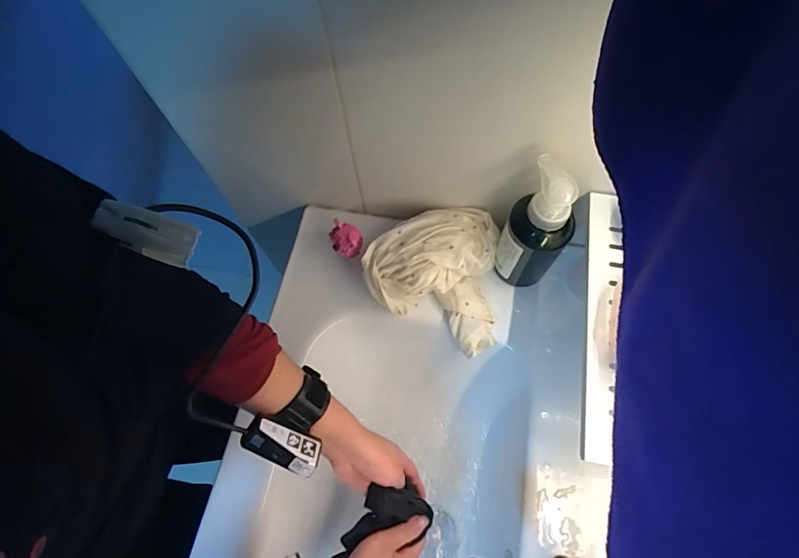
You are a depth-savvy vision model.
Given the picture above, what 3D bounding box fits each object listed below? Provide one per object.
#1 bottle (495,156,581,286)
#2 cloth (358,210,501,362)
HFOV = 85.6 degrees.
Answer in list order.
[{"bbox_3d":[0.150,-0.050,0.487,0.071,0.179,0.055,32,72,15],"label":"bottle"},{"bbox_3d":[0.039,-0.004,0.545,0.168,0.083,0.172,2,67,4],"label":"cloth"}]

